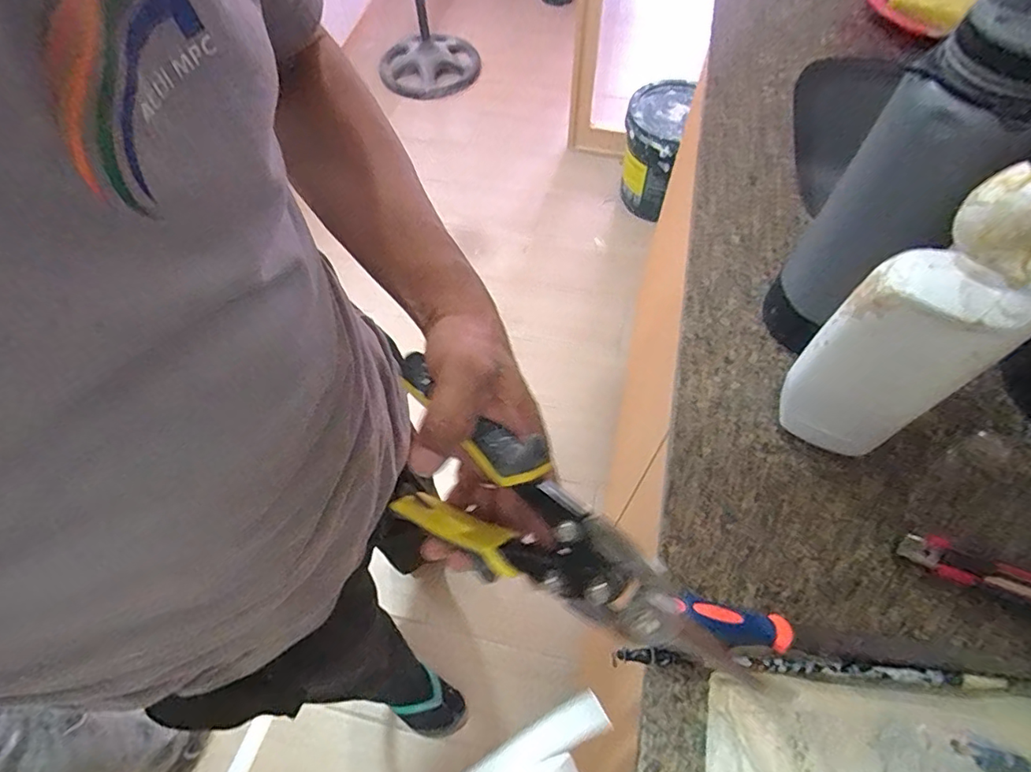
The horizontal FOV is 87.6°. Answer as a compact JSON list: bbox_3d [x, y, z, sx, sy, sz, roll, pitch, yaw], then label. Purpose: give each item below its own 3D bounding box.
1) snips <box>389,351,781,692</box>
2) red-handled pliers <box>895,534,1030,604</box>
[{"bbox_3d":[0.012,0.063,0.274,0.217,0.098,0.020,20,25,37],"label":"snips"},{"bbox_3d":[0.361,0.145,0.394,0.141,0.015,0.037,20,63,11],"label":"red-handled pliers"}]

